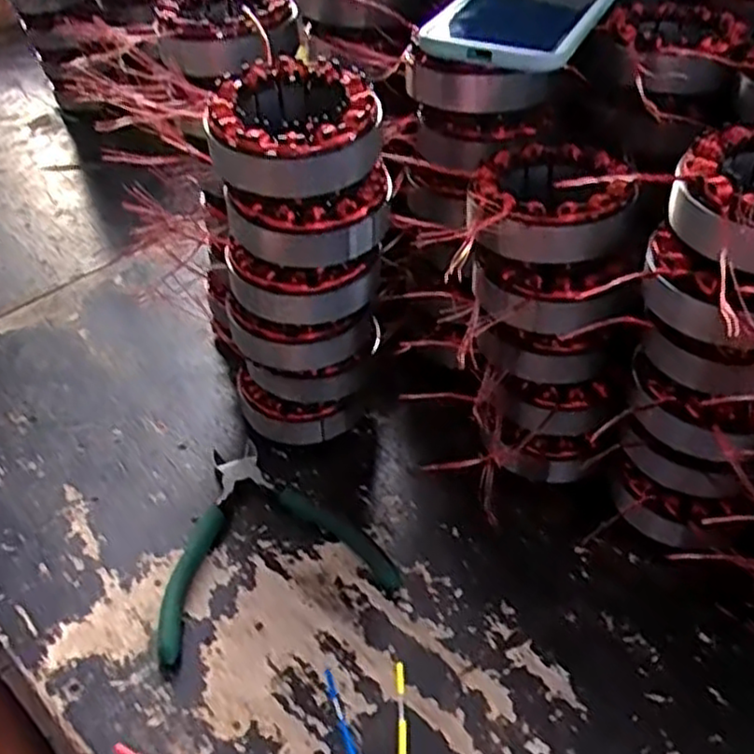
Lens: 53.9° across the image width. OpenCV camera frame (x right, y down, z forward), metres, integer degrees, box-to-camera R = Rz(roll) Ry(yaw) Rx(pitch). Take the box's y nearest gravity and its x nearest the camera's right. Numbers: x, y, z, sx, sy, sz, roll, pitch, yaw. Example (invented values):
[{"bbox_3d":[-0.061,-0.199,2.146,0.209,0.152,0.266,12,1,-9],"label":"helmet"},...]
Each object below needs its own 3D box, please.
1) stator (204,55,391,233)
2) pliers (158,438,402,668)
[{"bbox_3d":[-0.042,-0.122,0.384,0.082,0.052,0.084,-15,45,-12],"label":"stator"},{"bbox_3d":[-0.072,0.090,0.454,0.135,0.012,0.136,-16,45,-12],"label":"pliers"}]

